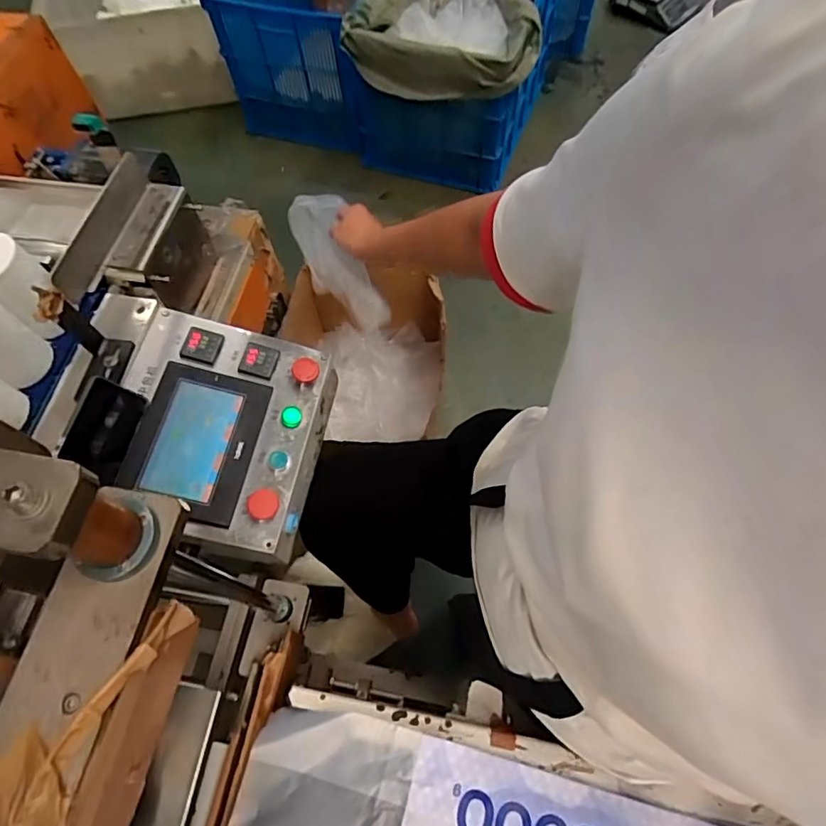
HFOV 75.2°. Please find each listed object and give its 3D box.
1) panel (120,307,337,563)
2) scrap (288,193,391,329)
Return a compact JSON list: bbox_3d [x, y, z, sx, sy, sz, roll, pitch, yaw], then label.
[{"bbox_3d":[-0.270,0.029,0.761,0.250,0.124,0.311,7,65,6],"label":"panel"},{"bbox_3d":[-0.126,-0.266,0.948,0.148,0.294,0.057,17,65,29],"label":"scrap"}]

